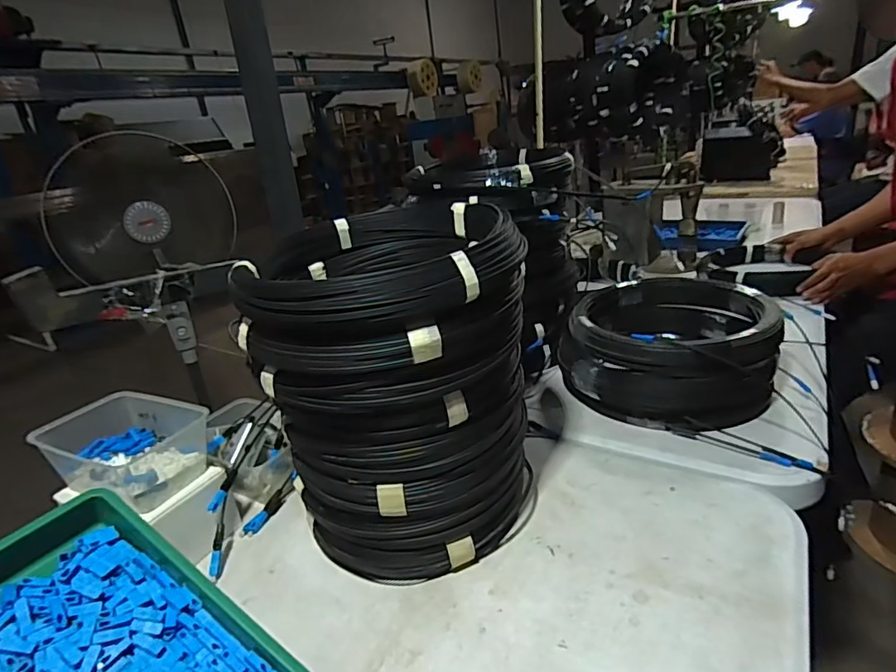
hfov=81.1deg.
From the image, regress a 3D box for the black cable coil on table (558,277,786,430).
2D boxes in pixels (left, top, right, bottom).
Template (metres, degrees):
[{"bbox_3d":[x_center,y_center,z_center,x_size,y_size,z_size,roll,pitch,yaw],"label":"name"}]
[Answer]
[{"bbox_3d":[0.342,0.015,0.817,0.283,0.127,0.293,-6,23,3],"label":"black cable coil on table"}]

